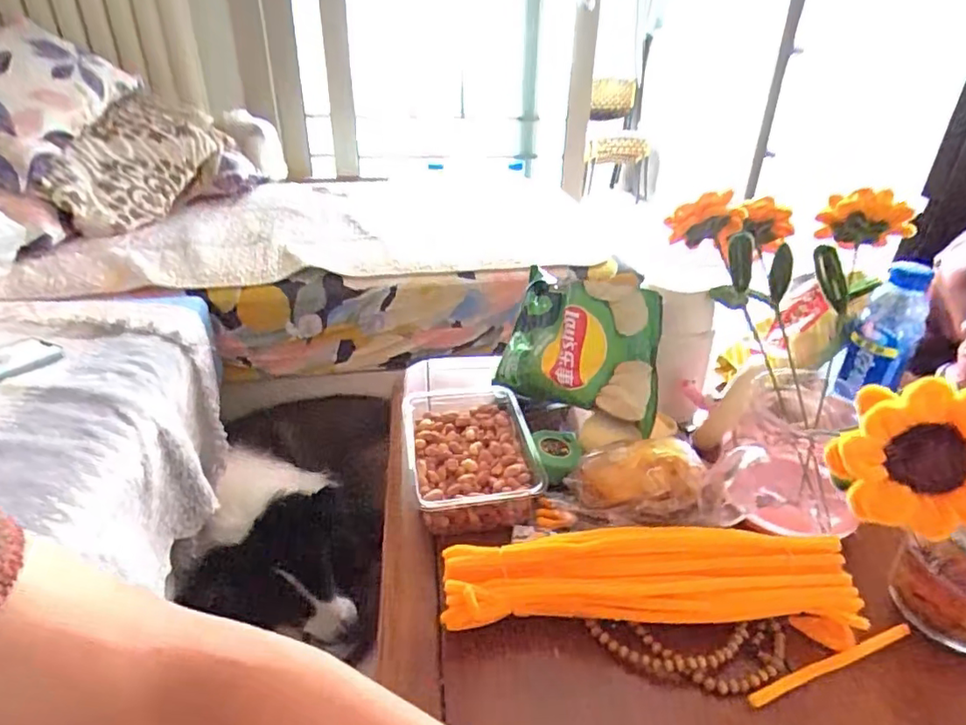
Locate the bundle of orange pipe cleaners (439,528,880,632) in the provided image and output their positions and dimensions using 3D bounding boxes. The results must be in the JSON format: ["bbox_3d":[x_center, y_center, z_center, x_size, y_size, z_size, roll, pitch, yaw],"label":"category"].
[{"bbox_3d":[0.121,0.162,0.435,0.297,0.048,0.060,1,30,-1],"label":"bundle of orange pipe cleaners"}]

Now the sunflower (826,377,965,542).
[{"bbox_3d":[0.212,0.045,0.279,0.075,0.070,0.024,-13,-2,18],"label":"sunflower"}]

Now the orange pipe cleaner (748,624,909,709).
[{"bbox_3d":[0.246,0.209,0.407,0.147,0.004,0.009,-10,31,-19],"label":"orange pipe cleaner"}]

